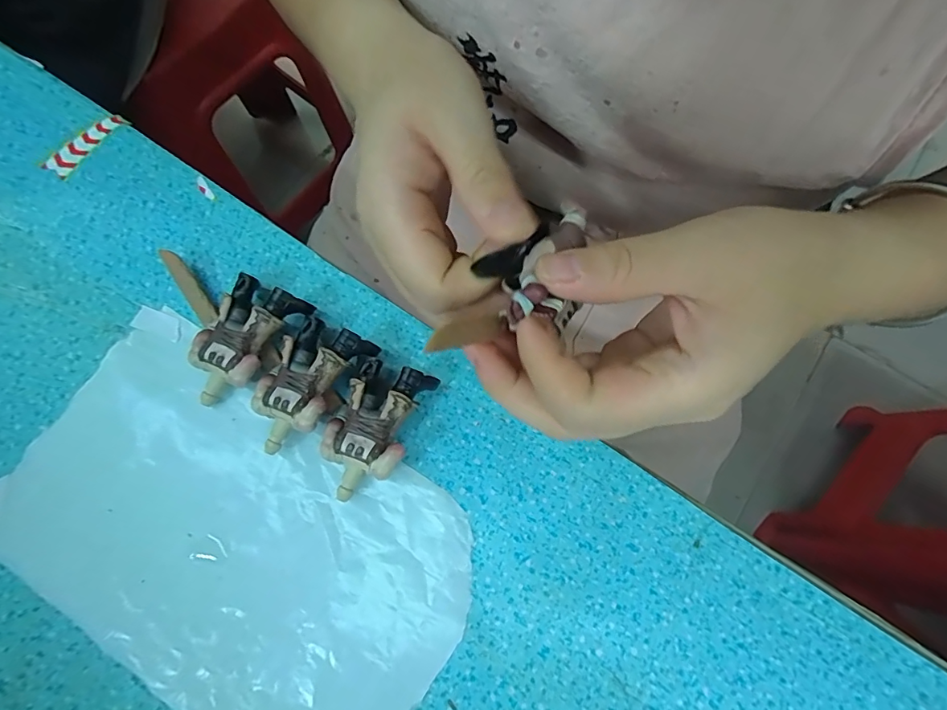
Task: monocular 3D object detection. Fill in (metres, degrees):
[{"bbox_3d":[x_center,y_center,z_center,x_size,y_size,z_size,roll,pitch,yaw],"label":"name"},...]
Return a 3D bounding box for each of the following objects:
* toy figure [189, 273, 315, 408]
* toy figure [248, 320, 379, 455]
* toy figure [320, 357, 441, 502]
[{"bbox_3d":[-0.105,-0.006,0.210,0.033,0.020,0.058,28,74,8],"label":"toy figure"},{"bbox_3d":[-0.073,0.013,0.204,0.033,0.022,0.060,33,75,10],"label":"toy figure"},{"bbox_3d":[-0.043,0.032,0.200,0.034,0.021,0.058,20,73,6],"label":"toy figure"}]

